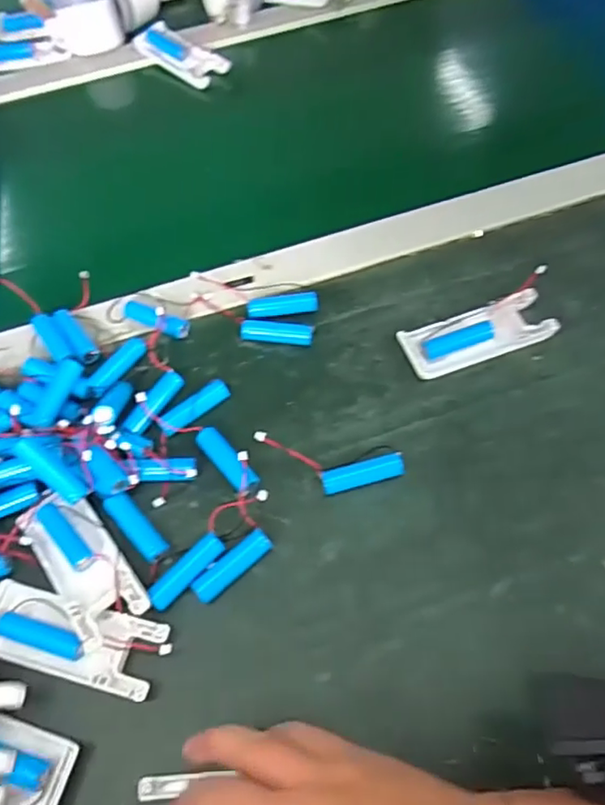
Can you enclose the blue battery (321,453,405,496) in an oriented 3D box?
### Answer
[{"bbox_3d":[0.038,0.046,0.370,0.053,0.012,0.014,-13,61,-4],"label":"blue battery"}]

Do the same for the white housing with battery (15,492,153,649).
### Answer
[{"bbox_3d":[-0.129,0.092,0.341,0.040,0.017,0.099,-37,65,-16],"label":"white housing with battery"}]

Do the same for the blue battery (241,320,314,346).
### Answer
[{"bbox_3d":[-0.019,-0.051,0.429,0.052,0.014,0.012,3,61,6],"label":"blue battery"}]

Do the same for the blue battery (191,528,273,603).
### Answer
[{"bbox_3d":[-0.041,0.096,0.347,0.050,0.014,0.015,-39,65,-17],"label":"blue battery"}]

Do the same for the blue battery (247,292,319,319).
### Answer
[{"bbox_3d":[-0.014,-0.071,0.438,0.052,0.013,0.016,-9,61,-1],"label":"blue battery"}]

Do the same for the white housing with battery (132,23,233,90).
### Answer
[{"bbox_3d":[-0.125,-0.363,0.603,0.107,0.015,0.050,39,70,22],"label":"white housing with battery"}]

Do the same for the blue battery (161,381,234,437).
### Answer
[{"bbox_3d":[-0.073,0.004,0.399,0.052,0.015,0.014,-37,65,-16],"label":"blue battery"}]

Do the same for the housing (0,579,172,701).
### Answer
[{"bbox_3d":[-0.129,0.131,0.325,0.107,0.023,0.040,11,62,10],"label":"housing"}]

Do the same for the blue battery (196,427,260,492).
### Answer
[{"bbox_3d":[-0.049,0.037,0.380,0.016,0.012,0.051,-38,65,-16],"label":"blue battery"}]

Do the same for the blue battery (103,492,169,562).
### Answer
[{"bbox_3d":[-0.103,0.077,0.362,0.015,0.014,0.049,-39,71,-17],"label":"blue battery"}]

